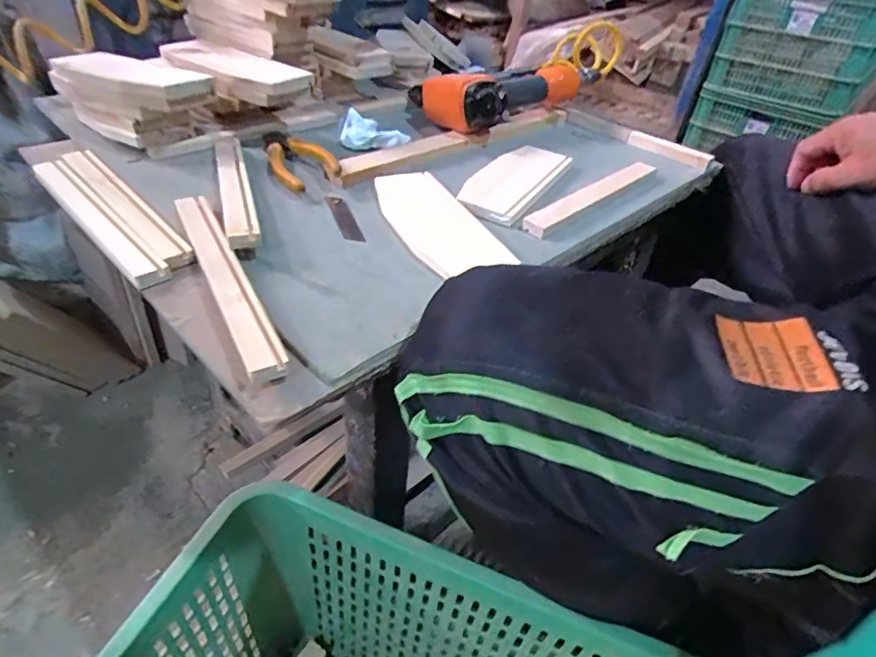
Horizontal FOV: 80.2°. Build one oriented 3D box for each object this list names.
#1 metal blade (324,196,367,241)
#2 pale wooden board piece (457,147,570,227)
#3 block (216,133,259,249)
[{"bbox_3d":[-0.085,-0.099,0.472,0.018,0.005,0.082,-11,44,-20],"label":"metal blade"},{"bbox_3d":[0.082,-0.159,0.550,0.071,0.015,0.184,21,42,15],"label":"pale wooden board piece"},{"bbox_3d":[-0.187,-0.140,0.478,0.025,0.014,0.238,-9,43,-19],"label":"block"}]

